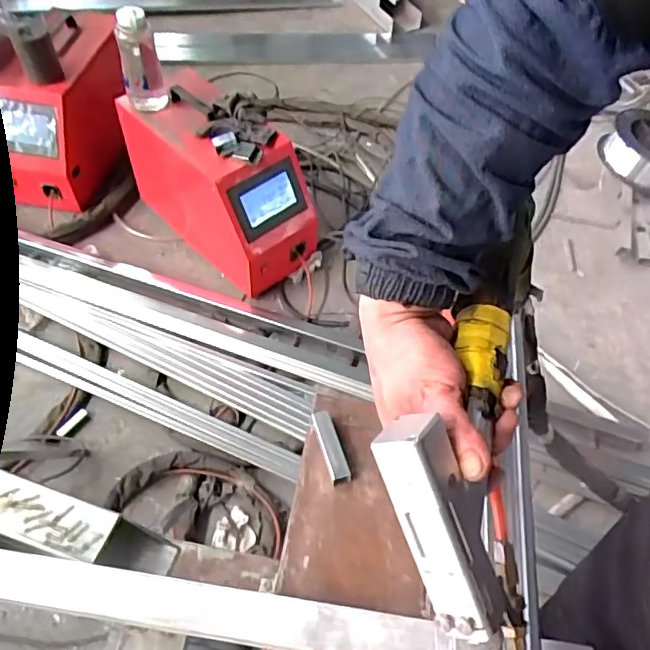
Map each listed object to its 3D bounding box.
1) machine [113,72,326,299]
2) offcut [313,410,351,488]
[{"bbox_3d":[-0.305,-0.428,1.698,0.610,0.367,0.279,39,62,24],"label":"machine"},{"bbox_3d":[0.006,0.137,0.663,0.022,0.017,0.084,-13,57,-12],"label":"offcut"}]

